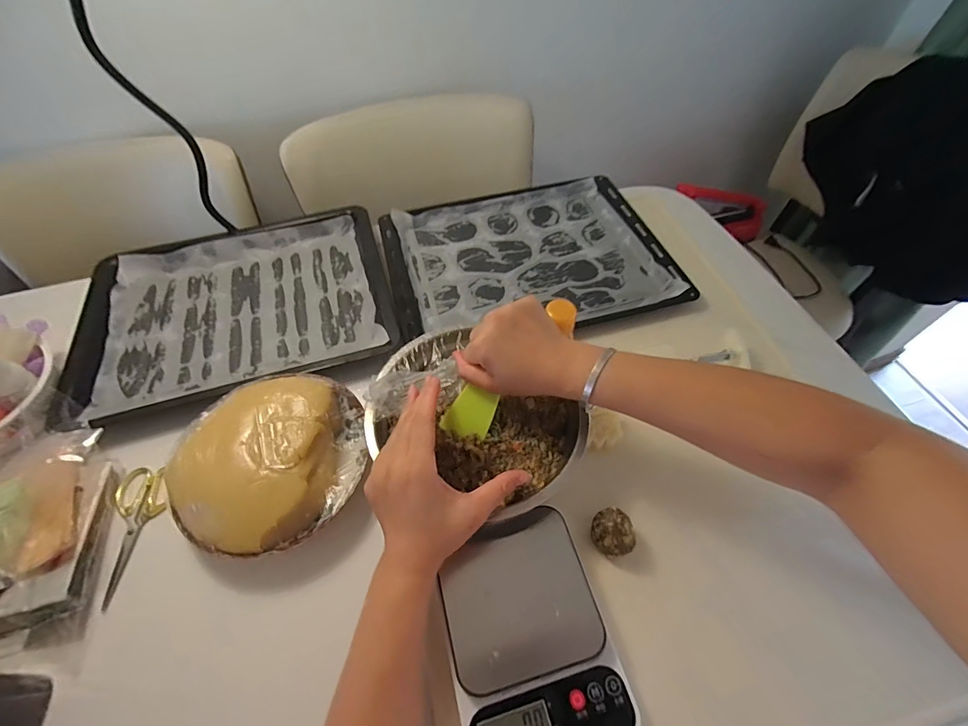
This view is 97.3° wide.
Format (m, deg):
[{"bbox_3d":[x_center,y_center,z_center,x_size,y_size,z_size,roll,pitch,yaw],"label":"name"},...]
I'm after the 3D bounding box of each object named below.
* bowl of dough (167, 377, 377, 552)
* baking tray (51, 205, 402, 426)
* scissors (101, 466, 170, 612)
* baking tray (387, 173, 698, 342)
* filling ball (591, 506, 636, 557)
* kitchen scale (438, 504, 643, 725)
[{"bbox_3d":[-0.210,0.096,0.437,0.179,0.062,0.174,-1,55,1],"label":"bowl of dough"},{"bbox_3d":[-0.330,-0.080,0.585,0.387,0.036,0.307,-16,56,-9],"label":"baking tray"},{"bbox_3d":[-0.349,0.167,0.428,0.047,0.014,0.130,-15,56,-9],"label":"scissors"},{"bbox_3d":[0.062,-0.168,0.644,0.395,0.027,0.299,-11,55,-6],"label":"baking tray"},{"bbox_3d":[0.119,0.160,0.400,0.032,0.039,0.040,-18,56,-11],"label":"filling ball"},{"bbox_3d":[0.035,0.226,0.355,0.126,0.036,0.171,-14,56,-8],"label":"kitchen scale"}]

